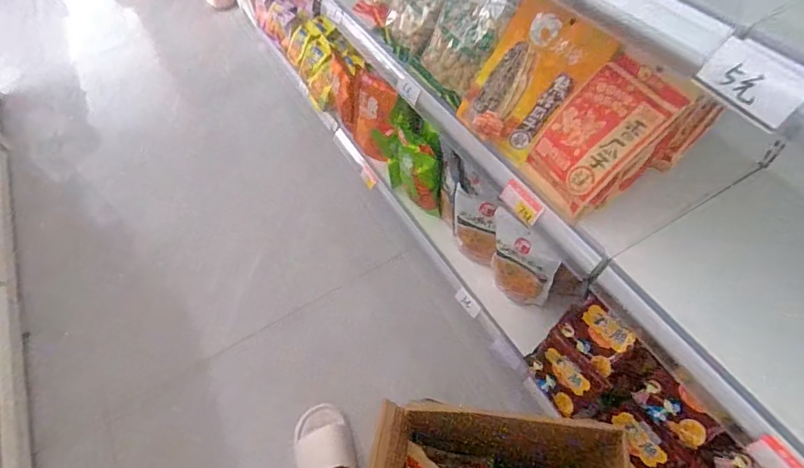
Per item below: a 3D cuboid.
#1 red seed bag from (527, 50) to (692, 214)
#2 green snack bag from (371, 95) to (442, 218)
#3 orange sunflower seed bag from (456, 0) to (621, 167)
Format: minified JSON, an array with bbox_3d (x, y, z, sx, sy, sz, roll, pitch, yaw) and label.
[{"bbox_3d":[0.267,-0.132,0.616,0.043,0.201,0.129,8,40,-45],"label":"red seed bag"},{"bbox_3d":[0.019,-0.178,1.076,0.065,0.244,0.201,-35,61,-17],"label":"green snack bag"},{"bbox_3d":[0.188,-0.229,0.676,0.150,0.209,0.030,43,27,16],"label":"orange sunflower seed bag"}]

